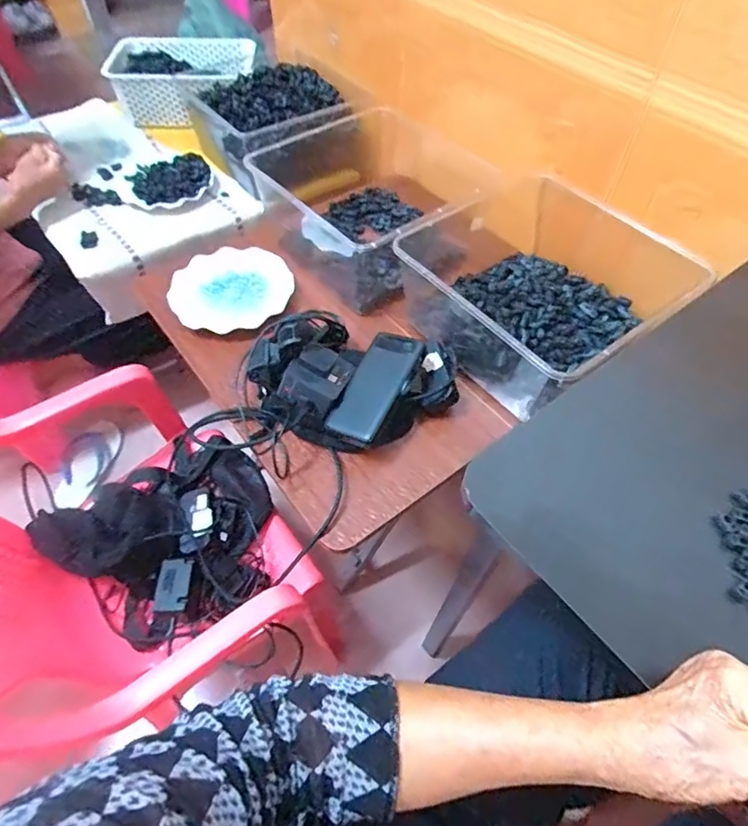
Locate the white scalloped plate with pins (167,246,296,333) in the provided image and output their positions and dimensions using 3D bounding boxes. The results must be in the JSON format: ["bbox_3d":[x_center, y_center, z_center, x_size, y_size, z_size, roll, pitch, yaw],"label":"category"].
[{"bbox_3d":[-0.227,-0.204,0.810,0.184,0.027,0.155,-21,67,-18],"label":"white scalloped plate with pins"}]

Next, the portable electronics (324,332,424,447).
[{"bbox_3d":[0.001,-0.034,0.644,0.067,0.016,0.155,21,68,25],"label":"portable electronics"}]

